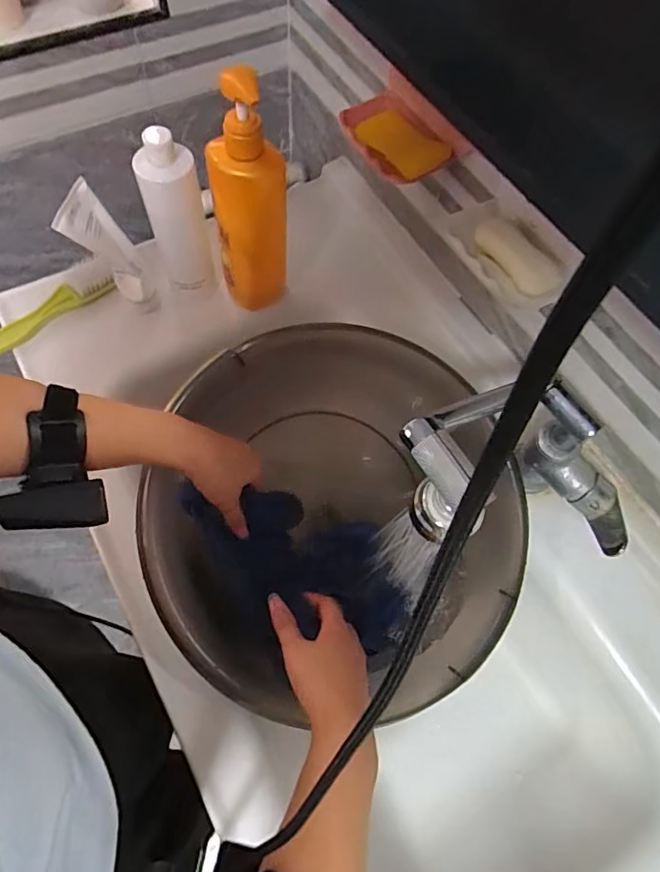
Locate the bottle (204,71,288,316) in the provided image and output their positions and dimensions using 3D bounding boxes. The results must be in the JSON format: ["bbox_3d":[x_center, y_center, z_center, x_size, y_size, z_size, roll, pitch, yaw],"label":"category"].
[{"bbox_3d":[-0.083,-0.236,0.532,0.072,0.257,0.073,-9,67,-7],"label":"bottle"}]

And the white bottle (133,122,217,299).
[{"bbox_3d":[-0.168,-0.240,0.570,0.063,0.185,0.075,-14,68,-9],"label":"white bottle"}]

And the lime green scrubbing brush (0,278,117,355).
[{"bbox_3d":[-0.354,-0.141,0.614,0.193,0.020,0.040,-35,73,-17],"label":"lime green scrubbing brush"}]

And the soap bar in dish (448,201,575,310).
[{"bbox_3d":[0.168,-0.171,0.481,0.113,0.029,0.067,42,70,14],"label":"soap bar in dish"}]

